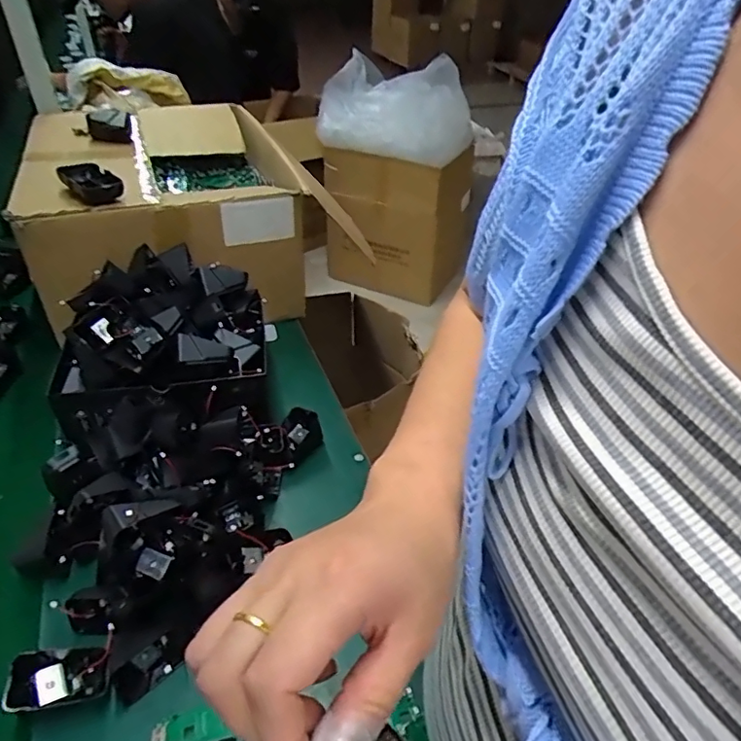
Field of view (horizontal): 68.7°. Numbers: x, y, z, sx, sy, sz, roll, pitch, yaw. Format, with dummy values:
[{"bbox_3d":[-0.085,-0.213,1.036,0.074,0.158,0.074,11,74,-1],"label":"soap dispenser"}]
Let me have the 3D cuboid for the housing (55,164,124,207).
[{"bbox_3d":[-0.360,-0.242,0.698,0.055,0.024,0.099,-27,49,-30],"label":"housing"}]

